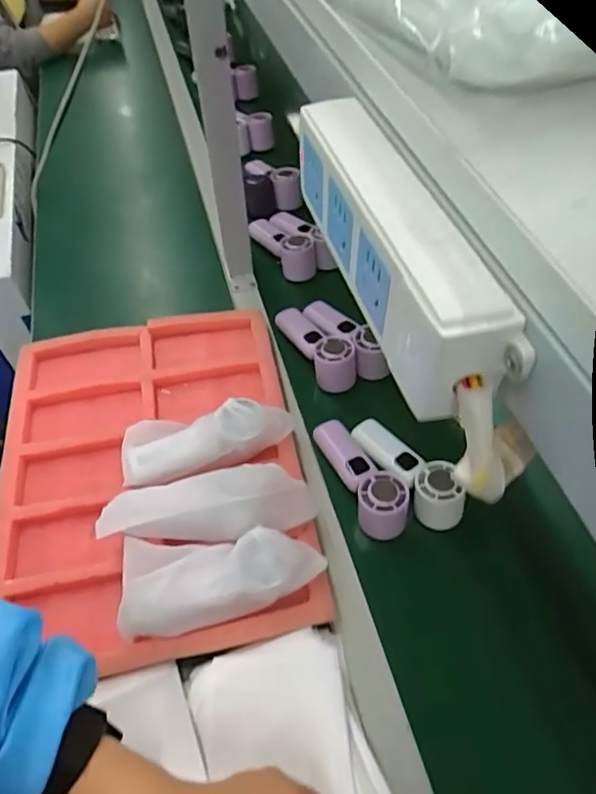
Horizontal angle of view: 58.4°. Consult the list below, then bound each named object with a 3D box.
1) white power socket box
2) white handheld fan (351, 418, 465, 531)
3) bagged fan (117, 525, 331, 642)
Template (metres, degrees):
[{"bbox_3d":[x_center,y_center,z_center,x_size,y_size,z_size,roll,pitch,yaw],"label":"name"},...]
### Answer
[{"bbox_3d":[0.038,-0.070,0.233,0.034,0.048,0.173,-13,54,-10],"label":"white power socket box"},{"bbox_3d":[0.123,0.078,0.608,0.048,0.070,0.157,-29,58,-21],"label":"white handheld fan"},{"bbox_3d":[-0.074,0.174,0.514,0.192,0.054,0.084,-5,53,-4],"label":"bagged fan"}]

